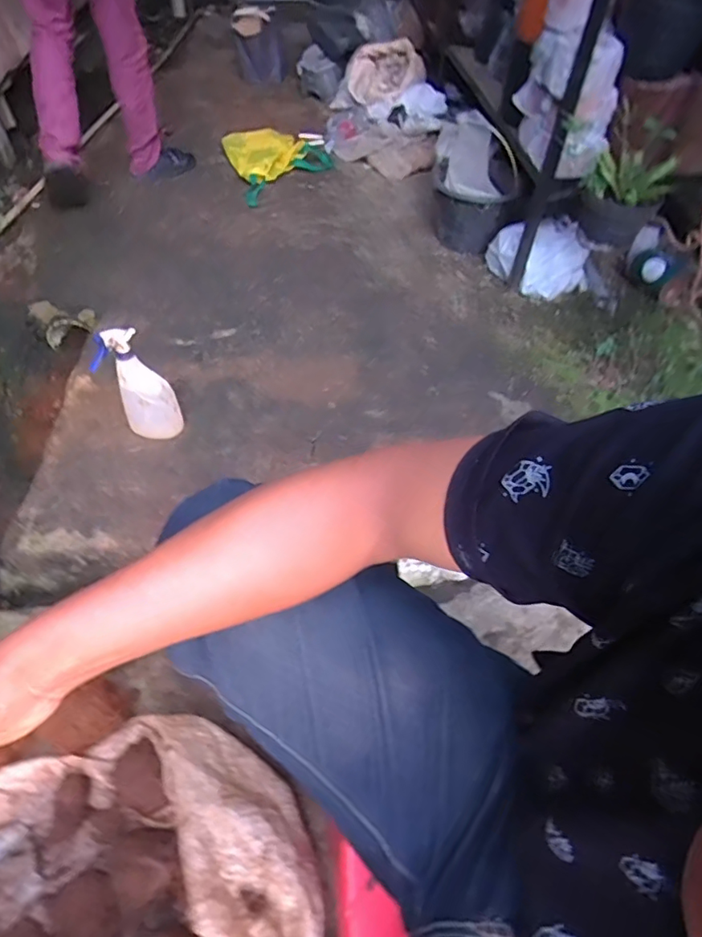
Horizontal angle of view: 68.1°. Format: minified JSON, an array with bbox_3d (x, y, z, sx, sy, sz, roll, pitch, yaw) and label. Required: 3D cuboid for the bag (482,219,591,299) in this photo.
[{"bbox_3d":[0.569,-0.635,1.572,0.319,0.196,0.121,19,53,12],"label":"bag"}]

